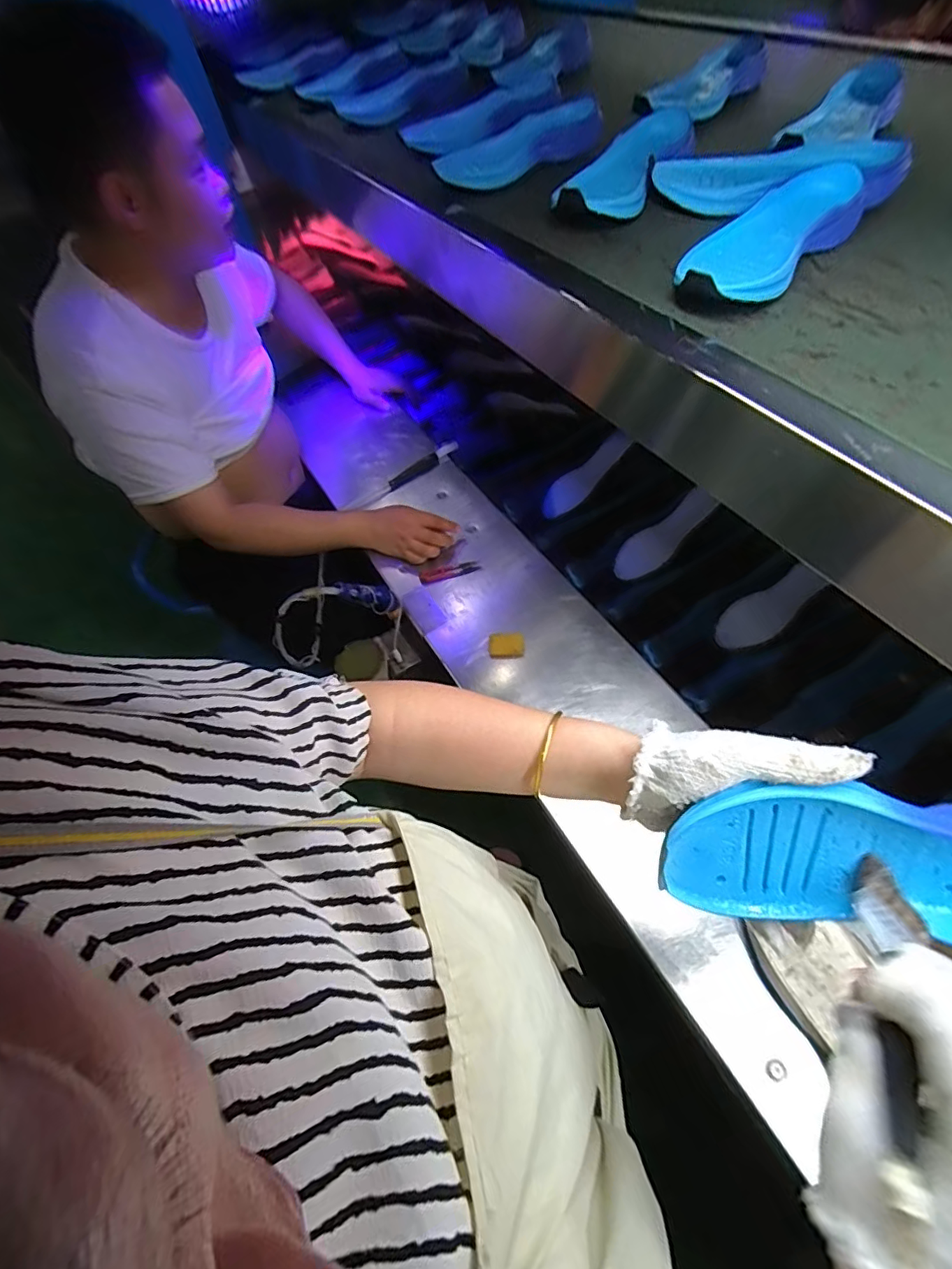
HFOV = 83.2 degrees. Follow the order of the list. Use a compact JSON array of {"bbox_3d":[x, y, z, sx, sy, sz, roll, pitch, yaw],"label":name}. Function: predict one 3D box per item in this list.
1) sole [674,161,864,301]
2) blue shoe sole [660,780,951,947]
[{"bbox_3d":[0.266,-0.362,0.490,0.094,0.046,0.232,37,66,26],"label":"sole"},{"bbox_3d":[0.224,0.127,0.300,0.225,0.085,0.042,2,15,13],"label":"blue shoe sole"}]

